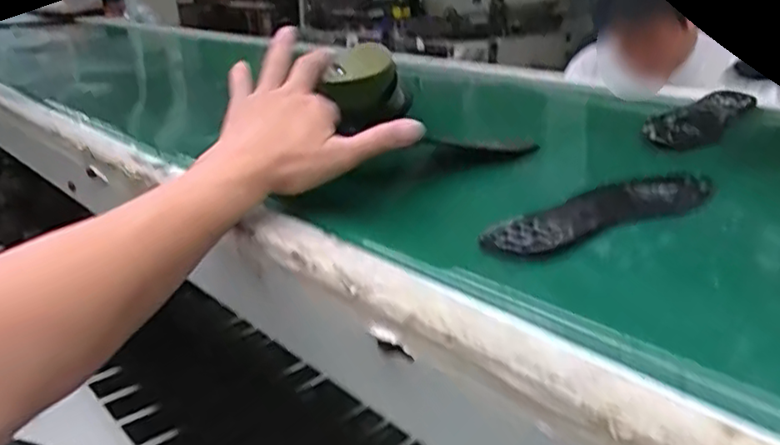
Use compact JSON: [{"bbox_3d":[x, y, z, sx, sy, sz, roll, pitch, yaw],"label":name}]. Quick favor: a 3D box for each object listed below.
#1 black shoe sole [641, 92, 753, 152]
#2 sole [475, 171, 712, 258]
[{"bbox_3d":[0.380,-0.129,0.818,0.077,0.024,0.277,16,27,36],"label":"black shoe sole"},{"bbox_3d":[0.180,-0.013,0.543,0.267,0.010,0.068,-15,26,-32],"label":"sole"}]

